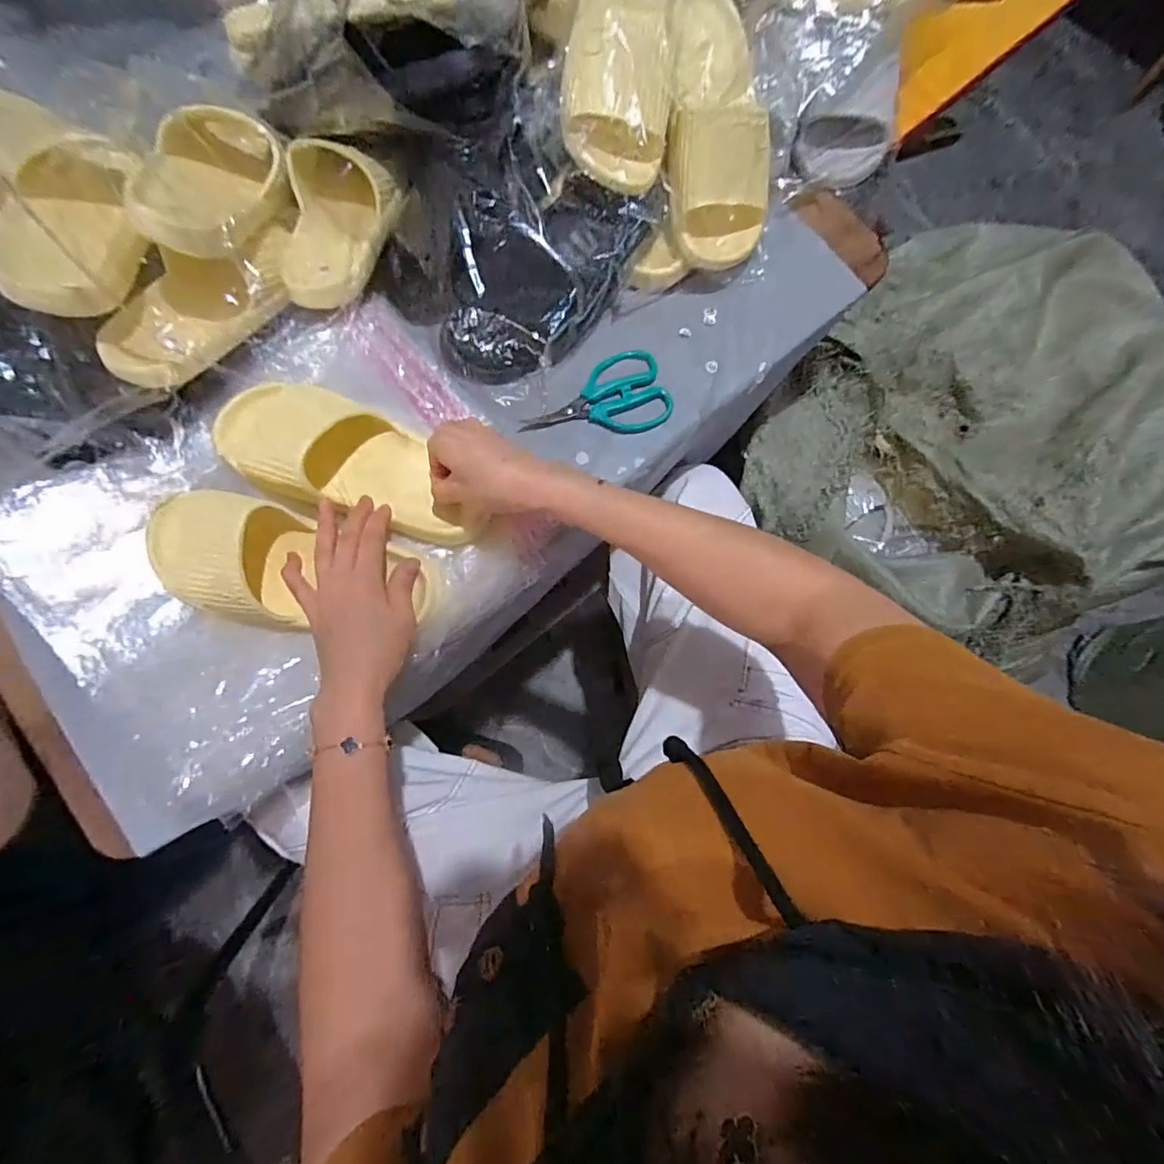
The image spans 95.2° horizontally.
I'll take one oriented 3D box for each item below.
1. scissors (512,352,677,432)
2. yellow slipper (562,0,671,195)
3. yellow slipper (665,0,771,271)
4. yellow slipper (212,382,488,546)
[{"bbox_3d":[0.012,-0.180,0.538,0.149,0.013,0.083,-21,77,-5],"label":"scissors"},{"bbox_3d":[0.034,-0.499,0.480,0.097,0.061,0.251,3,89,1],"label":"yellow slipper"},{"bbox_3d":[0.128,-0.446,0.512,0.110,0.070,0.244,-4,95,-1],"label":"yellow slipper"},{"bbox_3d":[-0.212,-0.116,0.480,0.249,0.063,0.101,20,77,5],"label":"yellow slipper"}]

